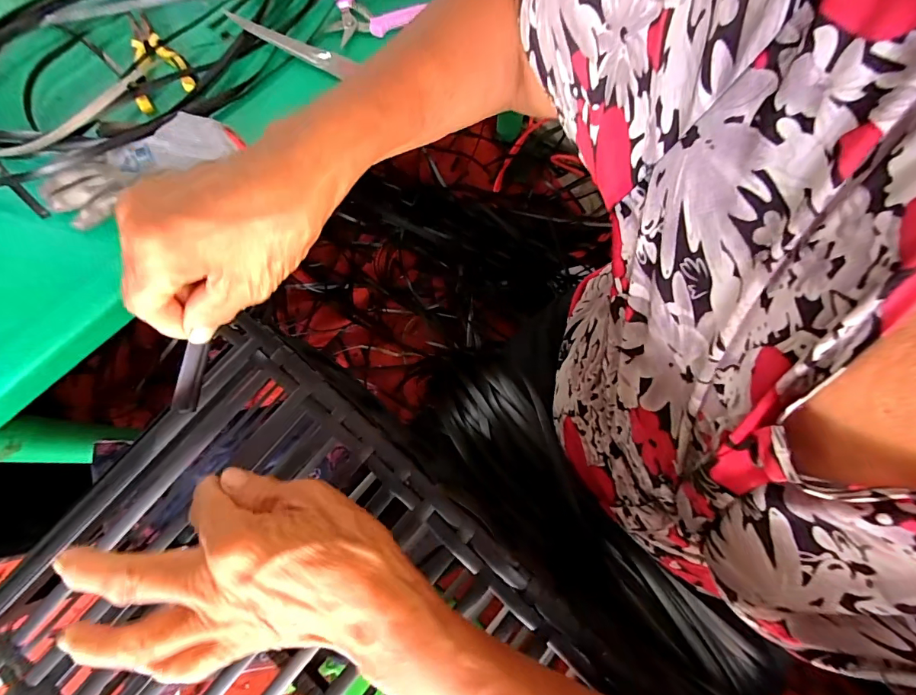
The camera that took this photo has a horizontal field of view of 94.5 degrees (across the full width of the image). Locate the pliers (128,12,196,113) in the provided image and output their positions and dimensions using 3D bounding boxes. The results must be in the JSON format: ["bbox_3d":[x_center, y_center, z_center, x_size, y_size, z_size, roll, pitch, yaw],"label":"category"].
[{"bbox_3d":[-0.343,-0.332,0.468,0.062,0.021,0.140,-25,77,-7],"label":"pliers"}]

